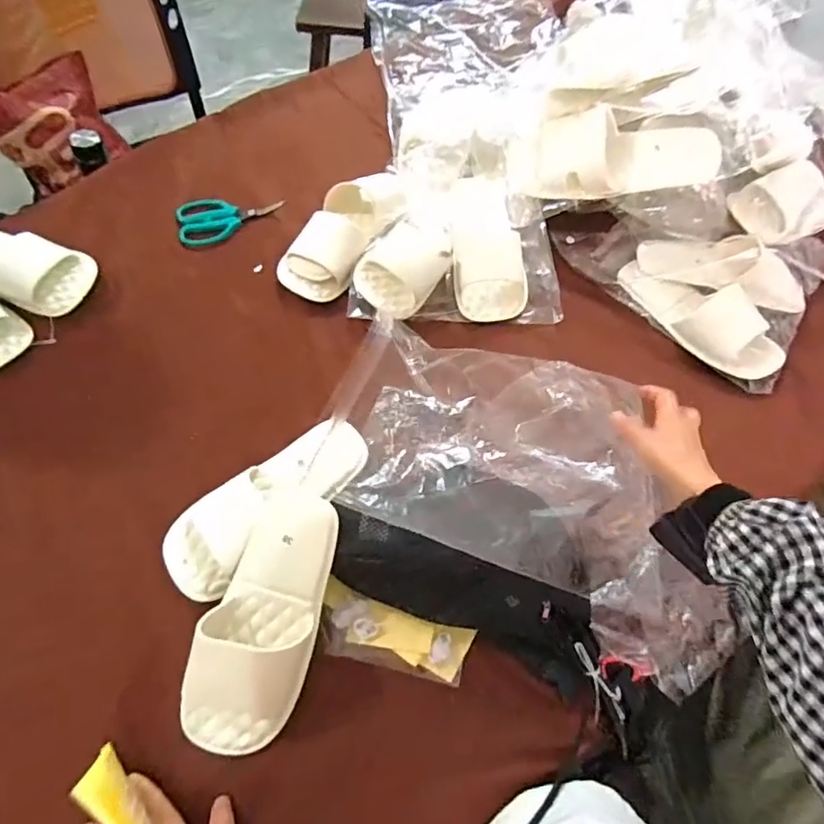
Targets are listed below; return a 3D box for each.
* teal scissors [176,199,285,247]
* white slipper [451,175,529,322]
[{"bbox_3d":[-0.261,-0.281,0.795,0.147,0.014,0.080,-12,63,-10],"label":"teal scissors"},{"bbox_3d":[0.103,-0.234,0.774,0.096,0.048,0.220,-3,62,-5],"label":"white slipper"}]

